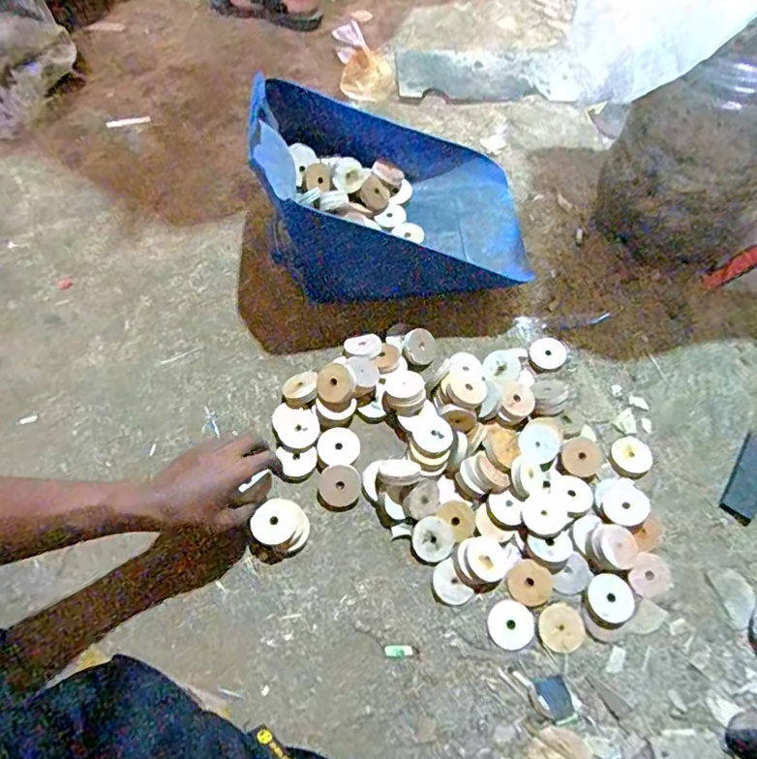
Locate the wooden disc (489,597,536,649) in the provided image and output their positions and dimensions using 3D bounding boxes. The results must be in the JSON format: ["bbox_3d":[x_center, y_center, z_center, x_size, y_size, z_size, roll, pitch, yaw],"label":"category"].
[{"bbox_3d":[0.152,0.281,0.617,0.051,0.011,0.050,1,64,-2],"label":"wooden disc"}]

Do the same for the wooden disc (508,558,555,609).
[{"bbox_3d":[0.179,0.240,0.633,0.050,0.009,0.050,-3,76,13],"label":"wooden disc"}]

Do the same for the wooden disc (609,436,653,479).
[{"bbox_3d":[0.334,0.103,0.712,0.058,0.016,0.052,-35,70,-18],"label":"wooden disc"}]

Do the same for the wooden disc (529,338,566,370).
[{"bbox_3d":[0.252,-0.039,0.795,0.057,0.006,0.049,-32,69,-17],"label":"wooden disc"}]

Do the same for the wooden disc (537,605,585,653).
[{"bbox_3d":[0.209,0.284,0.614,0.050,0.008,0.048,1,64,-2],"label":"wooden disc"}]

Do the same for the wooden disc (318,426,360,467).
[{"bbox_3d":[-0.050,0.084,0.676,0.051,0.008,0.050,1,64,-2],"label":"wooden disc"}]

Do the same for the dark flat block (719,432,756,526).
[{"bbox_3d":[0.483,0.127,0.696,0.044,0.012,0.123,34,67,13],"label":"dark flat block"}]

